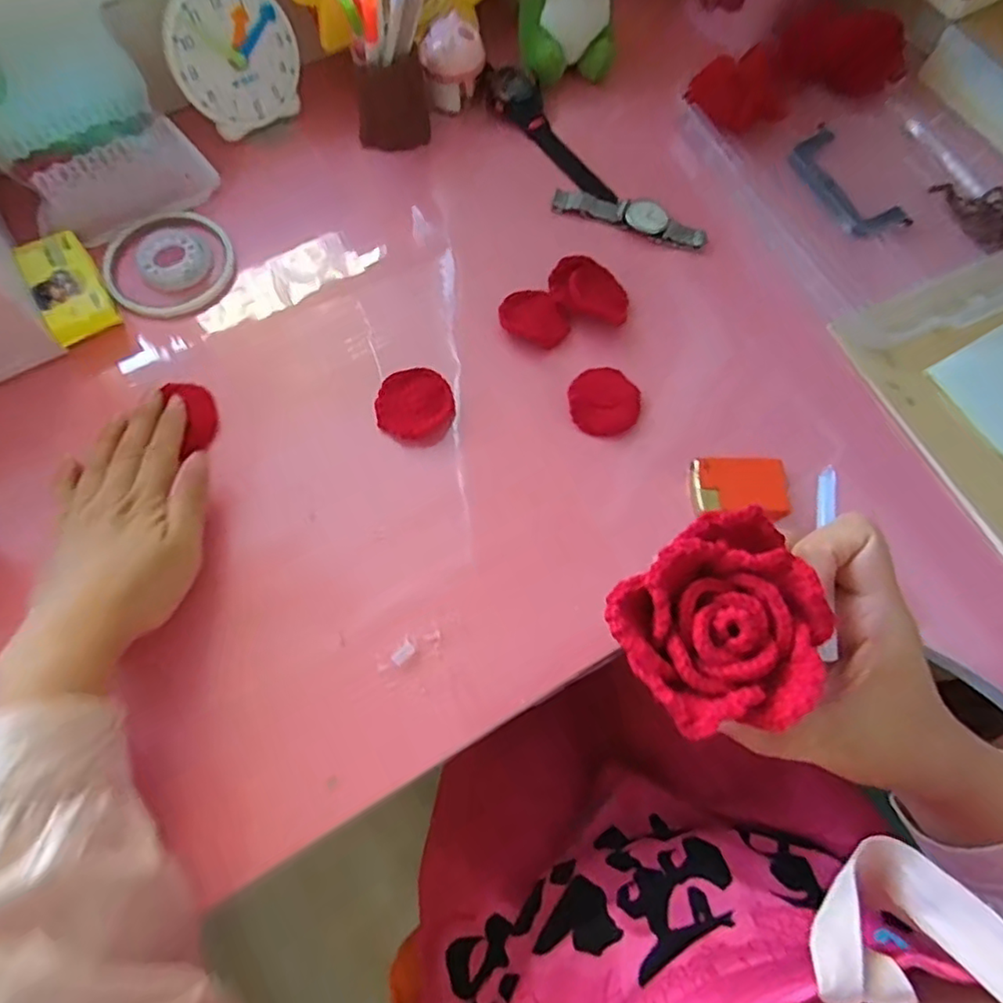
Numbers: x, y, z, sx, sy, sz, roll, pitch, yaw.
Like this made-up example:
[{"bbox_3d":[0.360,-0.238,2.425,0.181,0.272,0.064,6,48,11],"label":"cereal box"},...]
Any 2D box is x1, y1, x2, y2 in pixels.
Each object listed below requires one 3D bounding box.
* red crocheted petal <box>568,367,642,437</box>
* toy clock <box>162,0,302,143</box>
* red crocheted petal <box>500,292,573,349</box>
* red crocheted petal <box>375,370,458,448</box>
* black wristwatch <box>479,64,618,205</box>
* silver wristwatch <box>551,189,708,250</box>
[{"bbox_3d":[0.070,-0.068,0.408,0.047,0.009,0.048,0,70,-1],"label":"red crocheted petal"},{"bbox_3d":[-0.197,-0.328,0.449,0.088,0.093,0.028,-32,61,-12],"label":"toy clock"},{"bbox_3d":[0.021,-0.129,0.427,0.038,0.013,0.048,-40,75,-14],"label":"red crocheted petal"},{"bbox_3d":[-0.056,-0.061,0.404,0.050,0.016,0.050,0,70,-1],"label":"red crocheted petal"},{"bbox_3d":[0.031,-0.294,0.486,0.047,0.026,0.157,-28,73,-11],"label":"black wristwatch"},{"bbox_3d":[0.096,-0.215,0.458,0.116,0.014,0.023,20,70,6],"label":"silver wristwatch"}]

